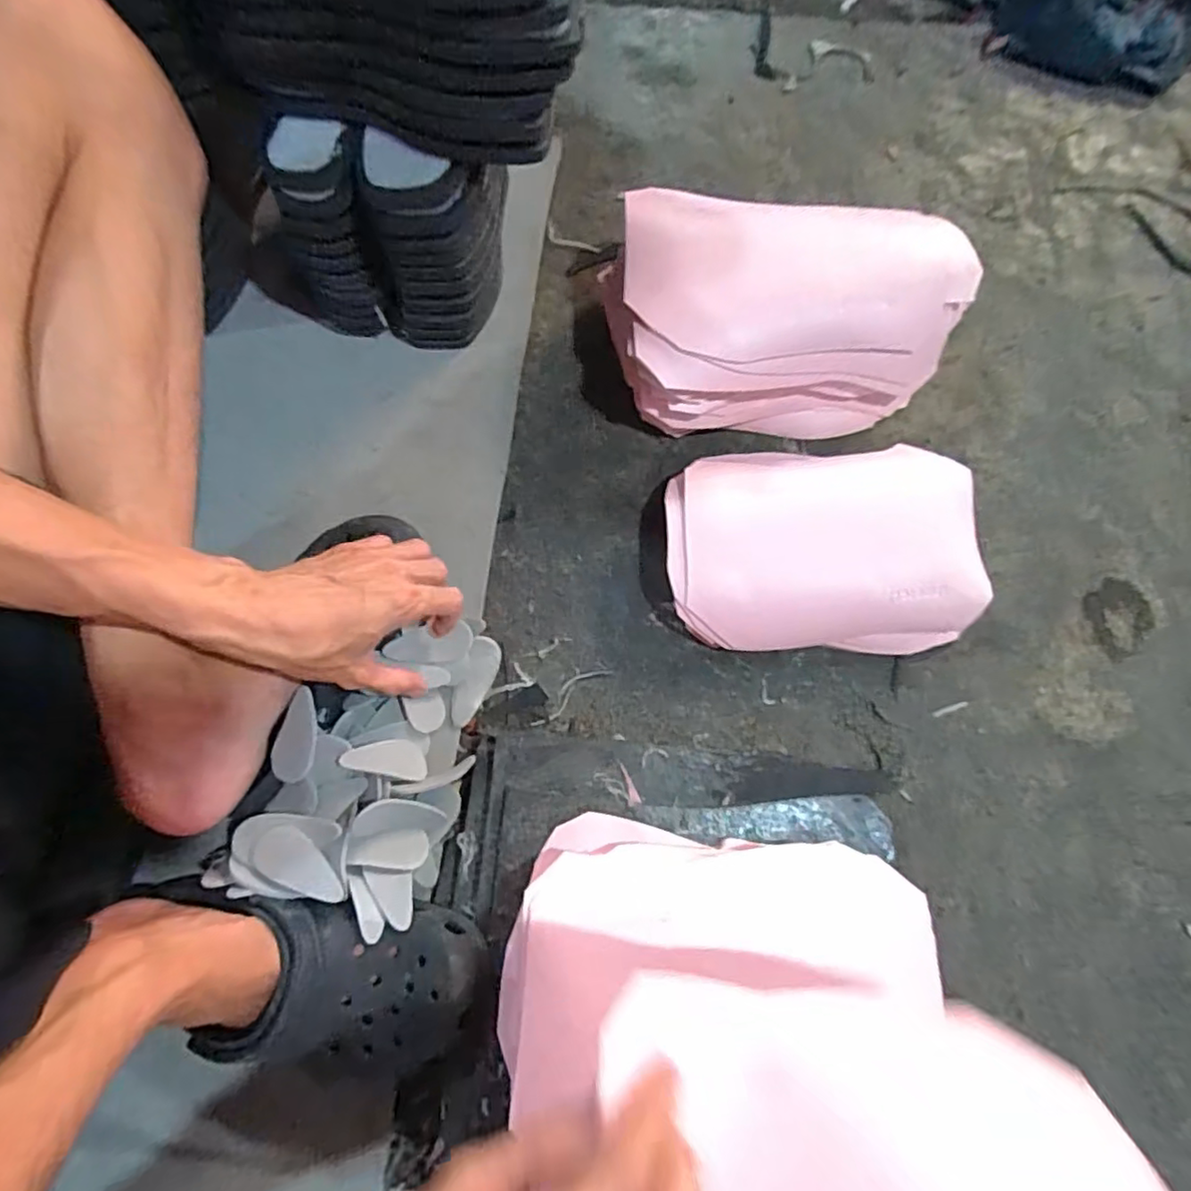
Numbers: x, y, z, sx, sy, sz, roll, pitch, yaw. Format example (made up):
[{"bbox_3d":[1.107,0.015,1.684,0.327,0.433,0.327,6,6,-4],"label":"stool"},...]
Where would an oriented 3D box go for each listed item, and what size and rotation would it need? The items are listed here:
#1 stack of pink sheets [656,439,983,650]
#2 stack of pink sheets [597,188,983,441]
[{"bbox_3d":[0.195,-0.046,0.540,0.263,0.058,0.189,-2,75,-2],"label":"stack of pink sheets"},{"bbox_3d":[0.170,-0.261,0.570,0.306,0.097,0.190,1,74,-1],"label":"stack of pink sheets"}]

